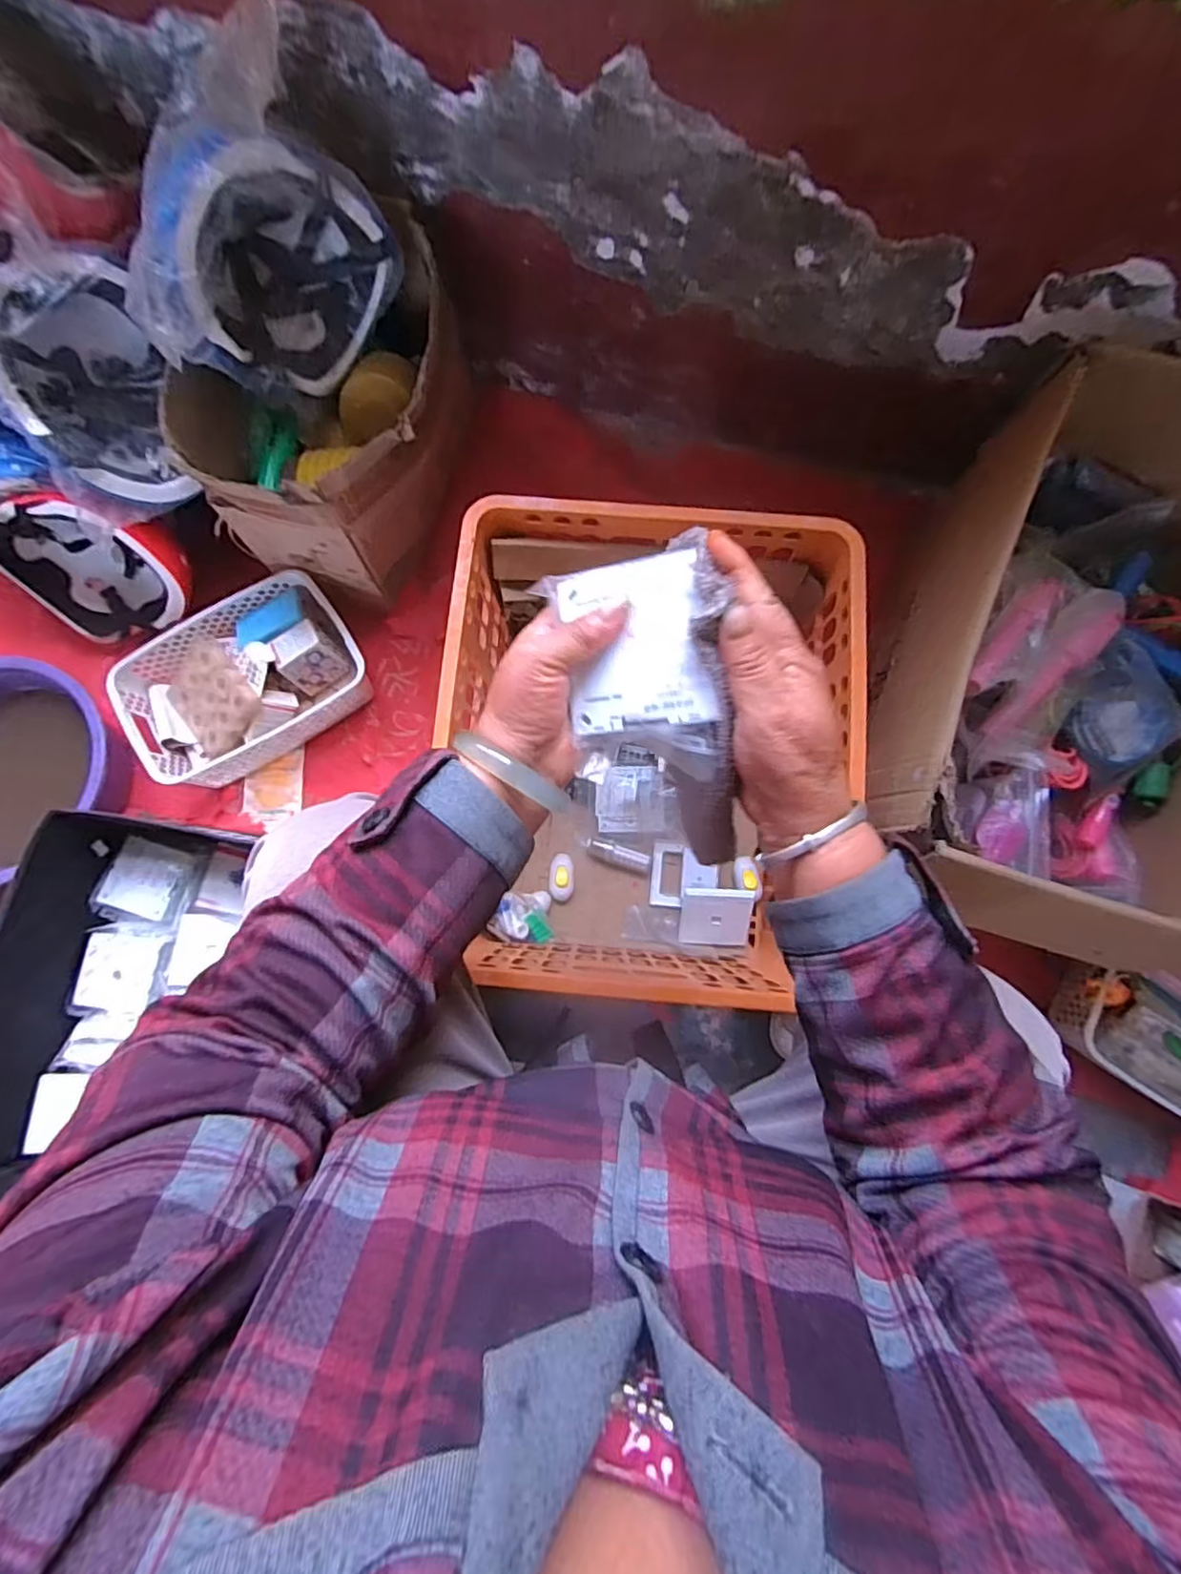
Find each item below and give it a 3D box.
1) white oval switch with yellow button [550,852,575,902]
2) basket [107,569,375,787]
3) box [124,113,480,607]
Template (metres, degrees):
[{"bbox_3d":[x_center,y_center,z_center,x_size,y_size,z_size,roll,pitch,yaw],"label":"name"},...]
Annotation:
[{"bbox_3d":[-0.037,0.118,0.811,0.032,0.027,0.063,1,67,1],"label":"white oval switch with yellow button"},{"bbox_3d":[-0.460,-0.146,0.827,0.292,0.090,0.210,-28,82,-4],"label":"basket"},{"bbox_3d":[-0.300,-0.469,0.708,0.251,0.362,0.357,11,81,2],"label":"box"}]

